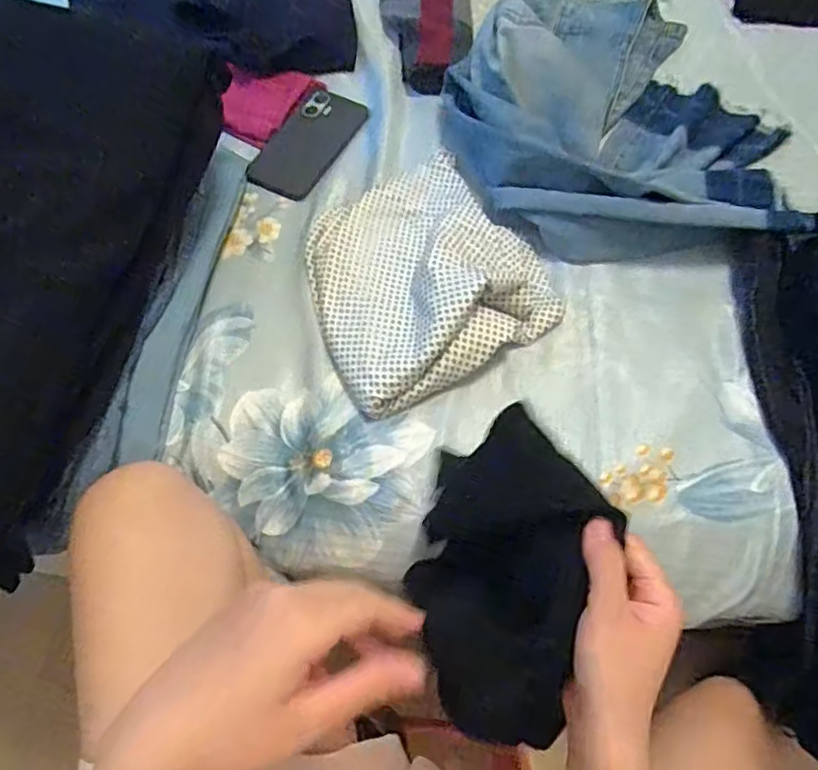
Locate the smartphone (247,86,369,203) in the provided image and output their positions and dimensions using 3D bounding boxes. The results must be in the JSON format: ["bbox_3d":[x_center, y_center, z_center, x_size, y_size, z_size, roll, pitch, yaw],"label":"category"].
[{"bbox_3d":[-0.117,-0.289,0.720,0.082,0.005,0.165,26,69,13],"label":"smartphone"}]

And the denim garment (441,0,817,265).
[{"bbox_3d":[0.220,-0.306,0.669,0.342,0.093,0.360,-1,65,1],"label":"denim garment"}]

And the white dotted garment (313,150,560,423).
[{"bbox_3d":[0.009,-0.112,0.610,0.233,0.056,0.237,-30,68,-12],"label":"white dotted garment"}]

